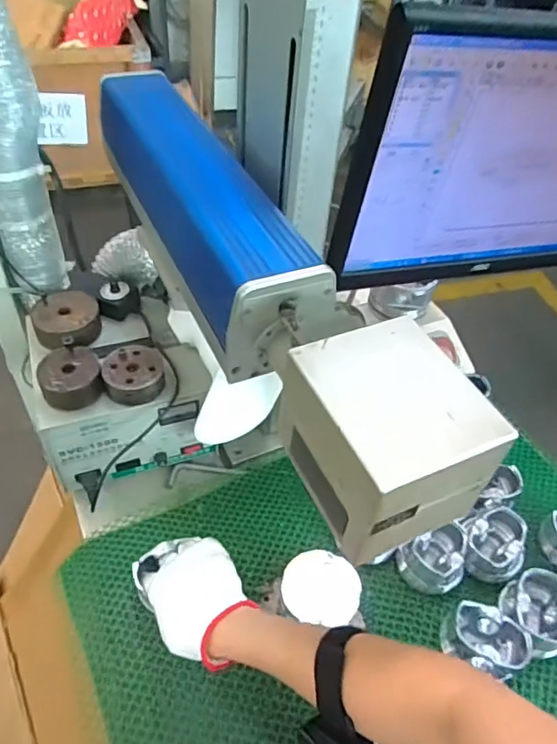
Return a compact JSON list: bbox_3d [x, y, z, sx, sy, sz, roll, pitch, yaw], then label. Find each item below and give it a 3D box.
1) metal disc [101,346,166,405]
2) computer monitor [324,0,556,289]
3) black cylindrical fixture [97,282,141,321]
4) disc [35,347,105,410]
[{"bbox_3d":[-0.173,0.006,0.663,0.068,0.036,0.071,4,46,-4],"label":"metal disc"},{"bbox_3d":[0.271,-0.236,0.625,0.417,0.322,0.079,-12,49,-19],"label":"computer monitor"},{"bbox_3d":[-0.219,-0.098,0.756,0.055,0.034,0.042,-5,47,-12],"label":"black cylindrical fixture"},{"bbox_3d":[-0.245,0.006,0.650,0.069,0.039,0.065,4,46,-4],"label":"disc"}]

